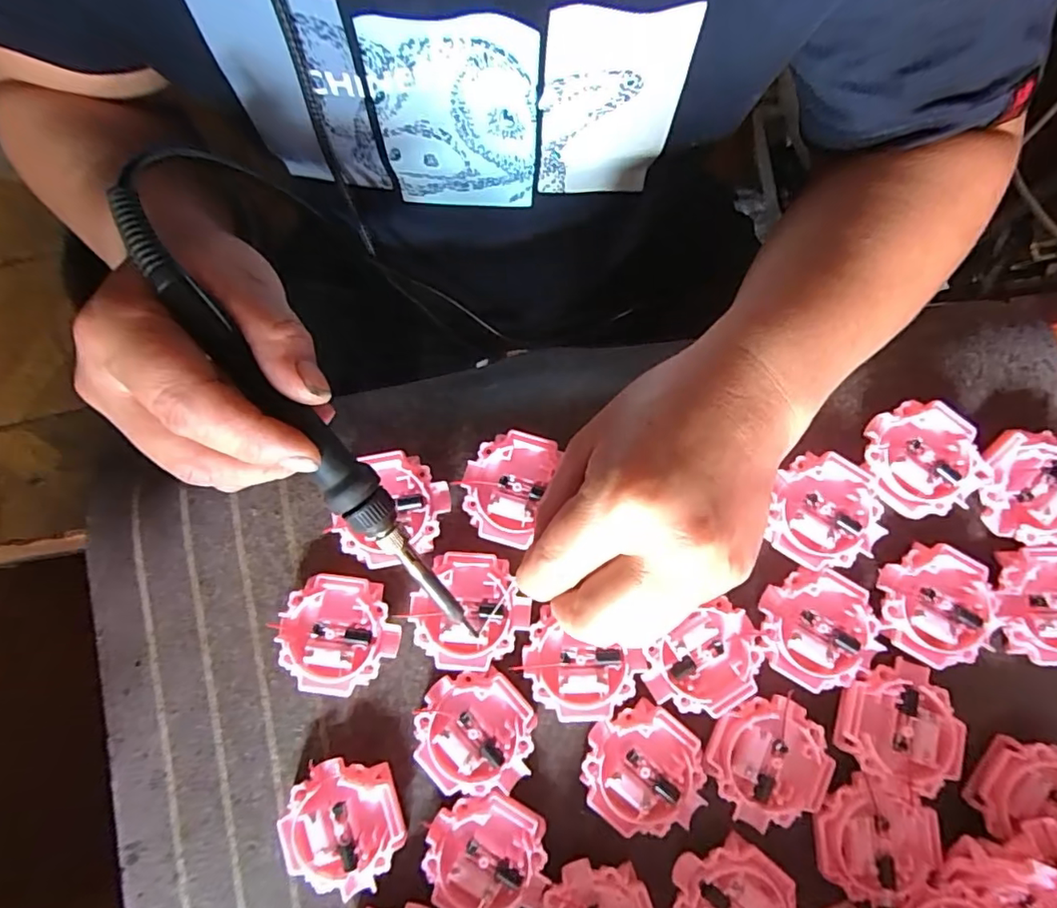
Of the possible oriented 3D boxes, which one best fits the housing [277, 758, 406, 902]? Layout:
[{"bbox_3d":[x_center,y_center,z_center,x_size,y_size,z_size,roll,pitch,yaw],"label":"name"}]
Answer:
[{"bbox_3d":[-0.083,0.167,0.250,0.052,0.014,0.052,0,83,0],"label":"housing"}]

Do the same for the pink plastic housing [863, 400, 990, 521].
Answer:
[{"bbox_3d":[0.187,0.002,0.262,0.050,0.008,0.052,0,83,0],"label":"pink plastic housing"}]

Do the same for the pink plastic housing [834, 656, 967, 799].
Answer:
[{"bbox_3d":[0.168,0.119,0.247,0.052,0.010,0.050,25,84,3],"label":"pink plastic housing"}]

